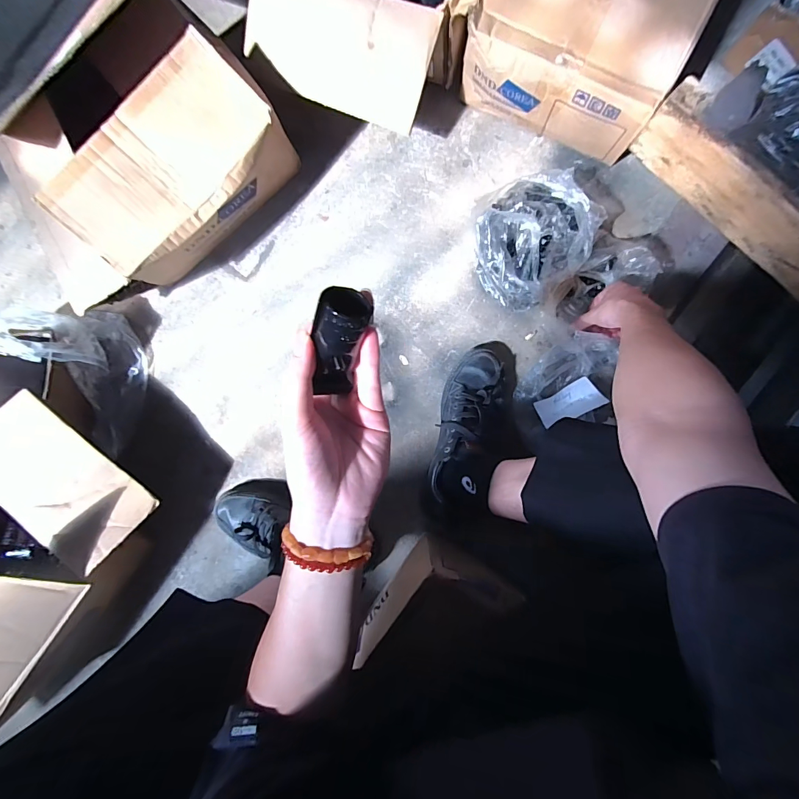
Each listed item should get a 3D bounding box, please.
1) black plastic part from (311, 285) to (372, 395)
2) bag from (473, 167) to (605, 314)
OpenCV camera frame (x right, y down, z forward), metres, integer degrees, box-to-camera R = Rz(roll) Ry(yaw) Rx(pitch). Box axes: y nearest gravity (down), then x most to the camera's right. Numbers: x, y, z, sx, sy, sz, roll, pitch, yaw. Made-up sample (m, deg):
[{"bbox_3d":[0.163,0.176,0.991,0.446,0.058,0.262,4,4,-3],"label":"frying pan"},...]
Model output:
[{"bbox_3d":[-0.039,-0.033,0.254,0.028,0.020,0.077,22,136,3],"label":"black plastic part"},{"bbox_3d":[0.192,-0.242,0.594,0.166,0.090,0.180,39,93,3],"label":"bag"}]

